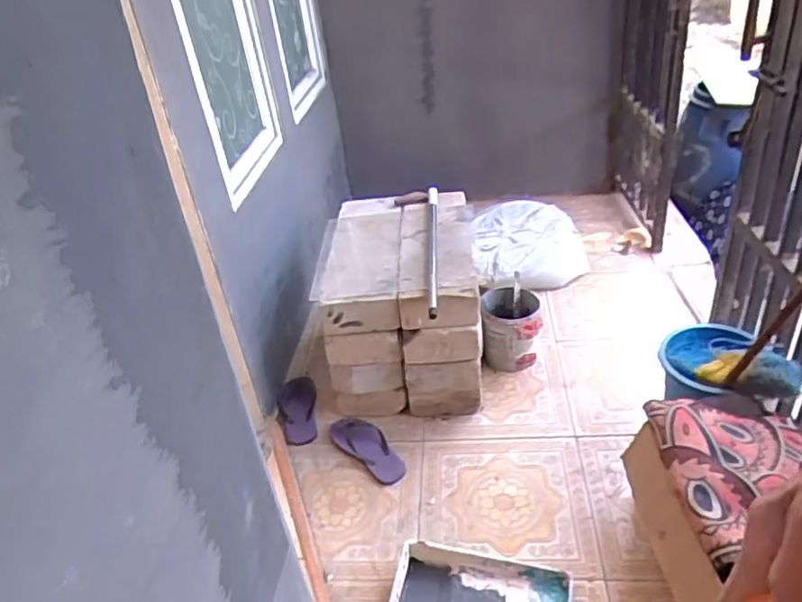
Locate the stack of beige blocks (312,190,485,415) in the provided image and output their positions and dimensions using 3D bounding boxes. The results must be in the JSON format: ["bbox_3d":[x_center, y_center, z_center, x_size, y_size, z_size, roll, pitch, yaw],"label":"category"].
[{"bbox_3d":[0.002,-0.001,1.848,0.412,0.403,0.605,-5,35,4],"label":"stack of beige blocks"}]

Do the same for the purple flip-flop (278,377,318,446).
[{"bbox_3d":[-0.299,0.298,1.806,0.107,0.048,0.265,-10,34,-3],"label":"purple flip-flop"}]

